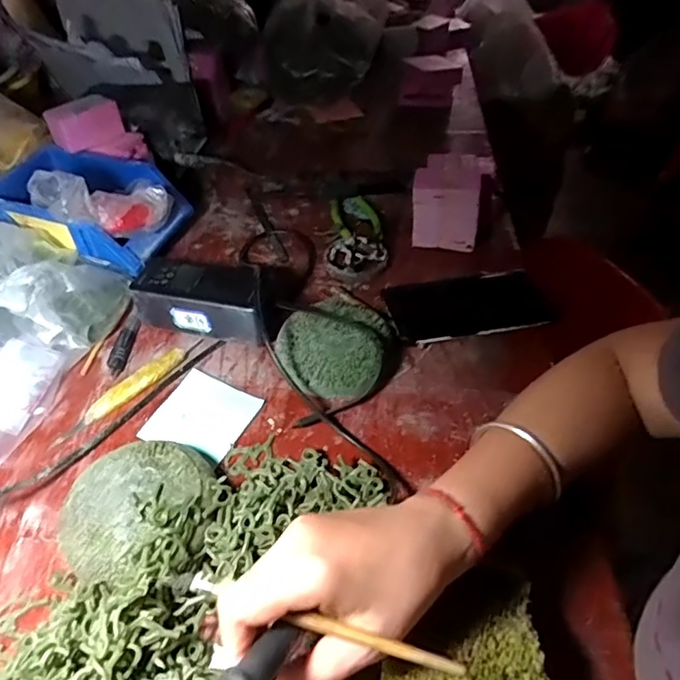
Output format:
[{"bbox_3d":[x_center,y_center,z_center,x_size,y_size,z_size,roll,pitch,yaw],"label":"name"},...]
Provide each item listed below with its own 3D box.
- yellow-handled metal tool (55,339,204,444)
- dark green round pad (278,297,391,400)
[{"bbox_3d":[-0.178,0.039,0.477,0.016,0.010,0.142,33,54,25],"label":"yellow-handled metal tool"},{"bbox_3d":[-0.004,0.000,0.506,0.095,0.028,0.115,16,49,12],"label":"dark green round pad"}]

